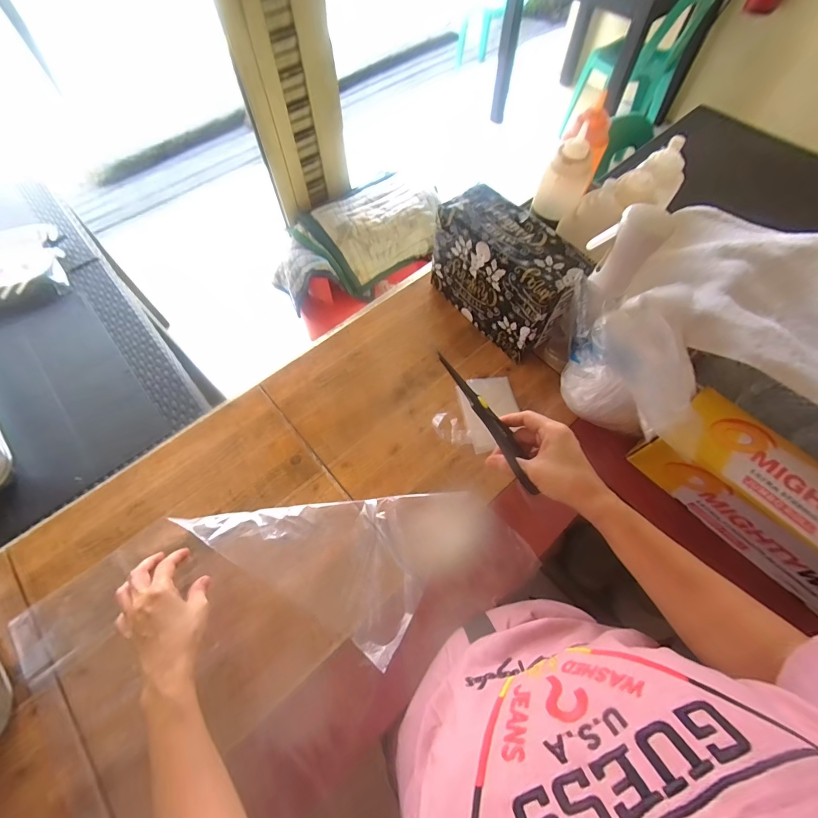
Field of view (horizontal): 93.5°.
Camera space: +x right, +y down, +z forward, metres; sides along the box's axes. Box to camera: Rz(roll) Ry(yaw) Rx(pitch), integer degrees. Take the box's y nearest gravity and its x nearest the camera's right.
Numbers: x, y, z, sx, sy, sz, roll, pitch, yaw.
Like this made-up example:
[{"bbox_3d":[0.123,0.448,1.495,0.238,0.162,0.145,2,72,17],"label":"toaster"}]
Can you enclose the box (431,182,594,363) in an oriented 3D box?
[{"bbox_3d":[0.158,-0.224,0.646,0.099,0.168,0.234,-35,69,-16],"label":"box"}]

